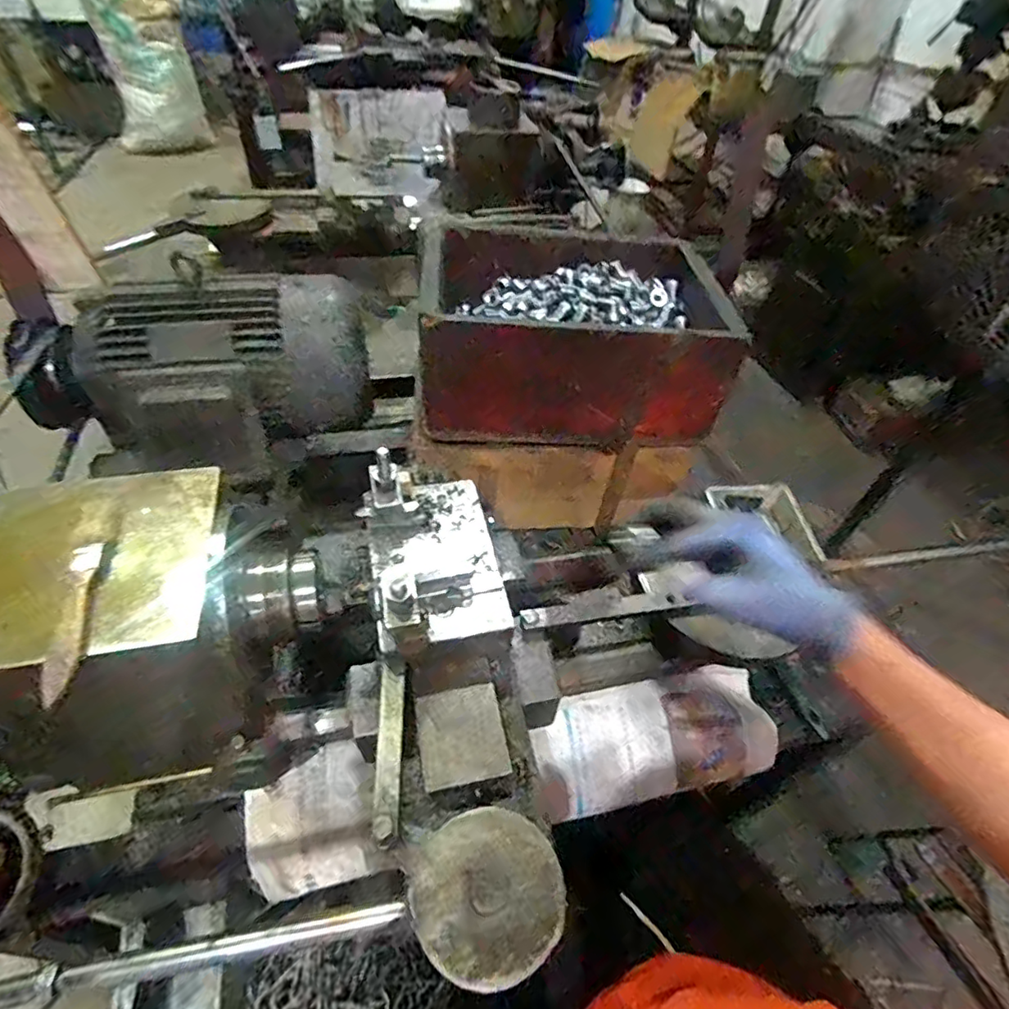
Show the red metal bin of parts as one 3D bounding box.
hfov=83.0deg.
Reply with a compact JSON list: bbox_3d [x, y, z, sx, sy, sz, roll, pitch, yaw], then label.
[{"bbox_3d":[0.076,-0.202,0.704,0.328,0.153,0.216,2,47,-4],"label":"red metal bin of parts"}]

